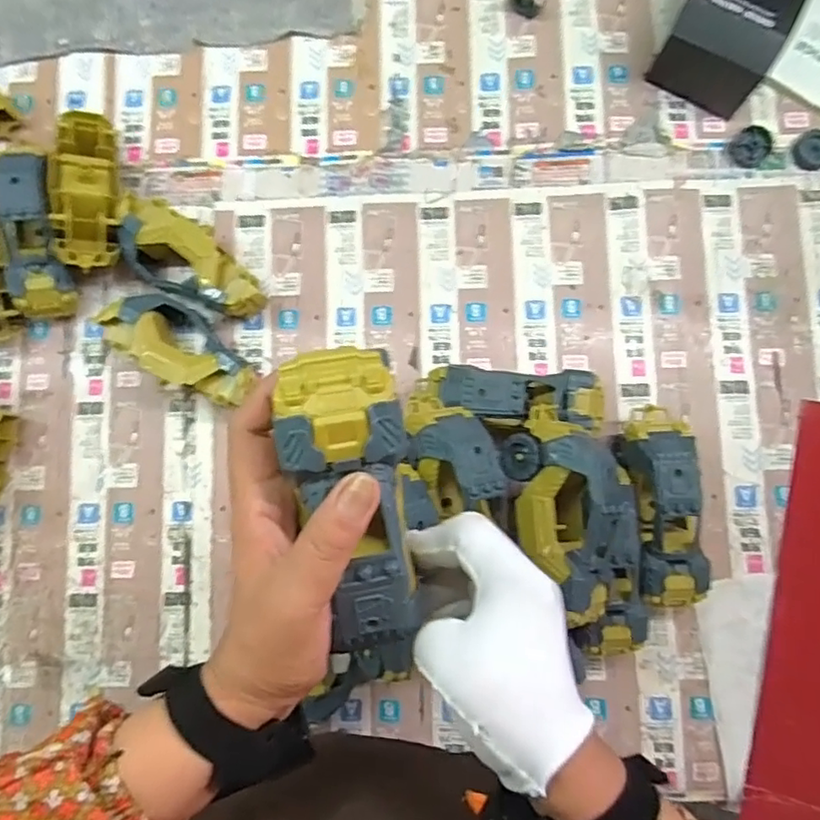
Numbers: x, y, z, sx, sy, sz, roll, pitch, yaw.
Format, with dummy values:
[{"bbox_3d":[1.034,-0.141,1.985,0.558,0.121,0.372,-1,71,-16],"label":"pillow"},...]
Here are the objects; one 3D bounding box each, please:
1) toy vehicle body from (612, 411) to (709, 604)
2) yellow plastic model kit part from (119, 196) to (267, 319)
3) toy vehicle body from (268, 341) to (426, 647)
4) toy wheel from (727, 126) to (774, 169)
[{"bbox_3d":[0.219,0.083,0.540,0.063,0.077,0.171,-3,84,3],"label":"toy vehicle body"},{"bbox_3d":[-0.210,-0.141,0.601,0.153,0.061,0.071,30,86,6],"label":"yellow plastic model kit part"},{"bbox_3d":[-0.024,0.044,0.288,0.053,0.030,0.141,-10,98,2],"label":"toy vehicle body"},{"bbox_3d":[0.340,-0.262,0.613,0.040,0.008,0.040,0,91,17],"label":"toy wheel"}]

